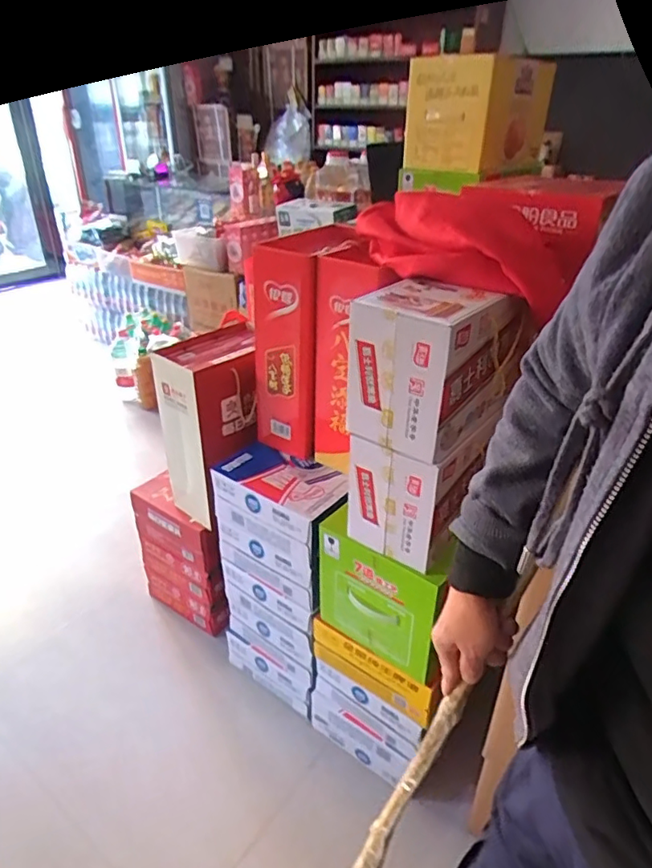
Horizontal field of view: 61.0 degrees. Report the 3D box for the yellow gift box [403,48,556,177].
[{"bbox_3d":[0.430,-0.886,1.529,0.229,0.252,0.489,21,37,26],"label":"yellow gift box"}]

